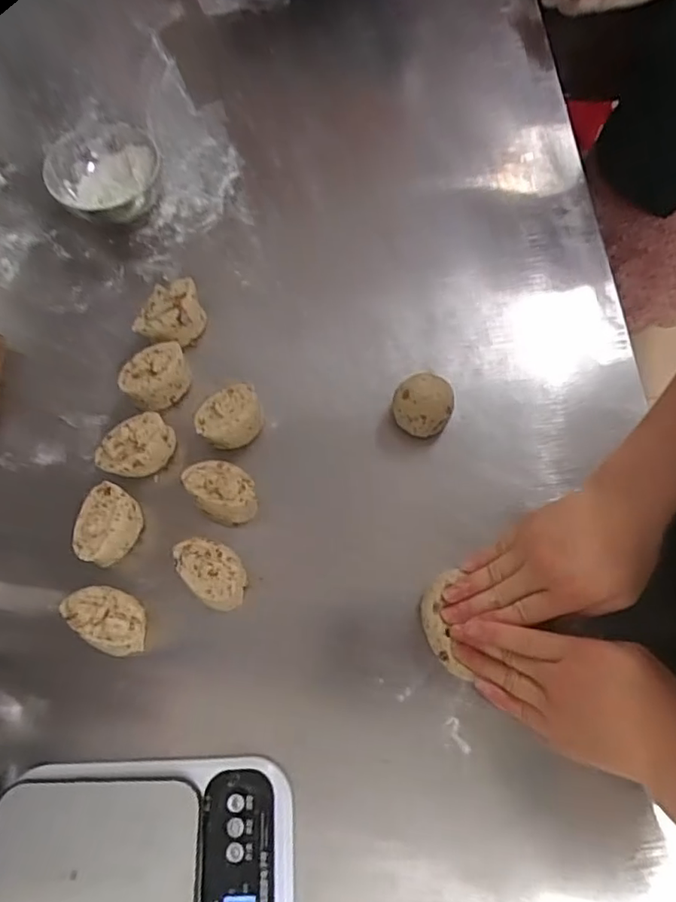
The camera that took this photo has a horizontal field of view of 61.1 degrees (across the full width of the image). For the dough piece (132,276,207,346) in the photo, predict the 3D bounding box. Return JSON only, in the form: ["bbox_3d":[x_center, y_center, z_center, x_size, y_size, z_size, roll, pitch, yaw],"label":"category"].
[{"bbox_3d":[-0.155,-0.123,0.526,0.065,0.047,0.046,-22,71,-9],"label":"dough piece"}]

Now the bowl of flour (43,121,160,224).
[{"bbox_3d":[-0.230,-0.270,0.574,0.105,0.054,0.098,0,69,-1],"label":"bowl of flour"}]

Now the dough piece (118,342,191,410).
[{"bbox_3d":[-0.158,-0.064,0.505,0.059,0.044,0.036,-41,75,-15],"label":"dough piece"}]

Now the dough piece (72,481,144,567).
[{"bbox_3d":[-0.182,0.059,0.455,0.039,0.035,0.060,13,69,4],"label":"dough piece"}]

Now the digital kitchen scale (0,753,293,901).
[{"bbox_3d":[-0.129,0.287,0.378,0.195,0.030,0.146,-1,69,-2],"label":"digital kitchen scale"}]

